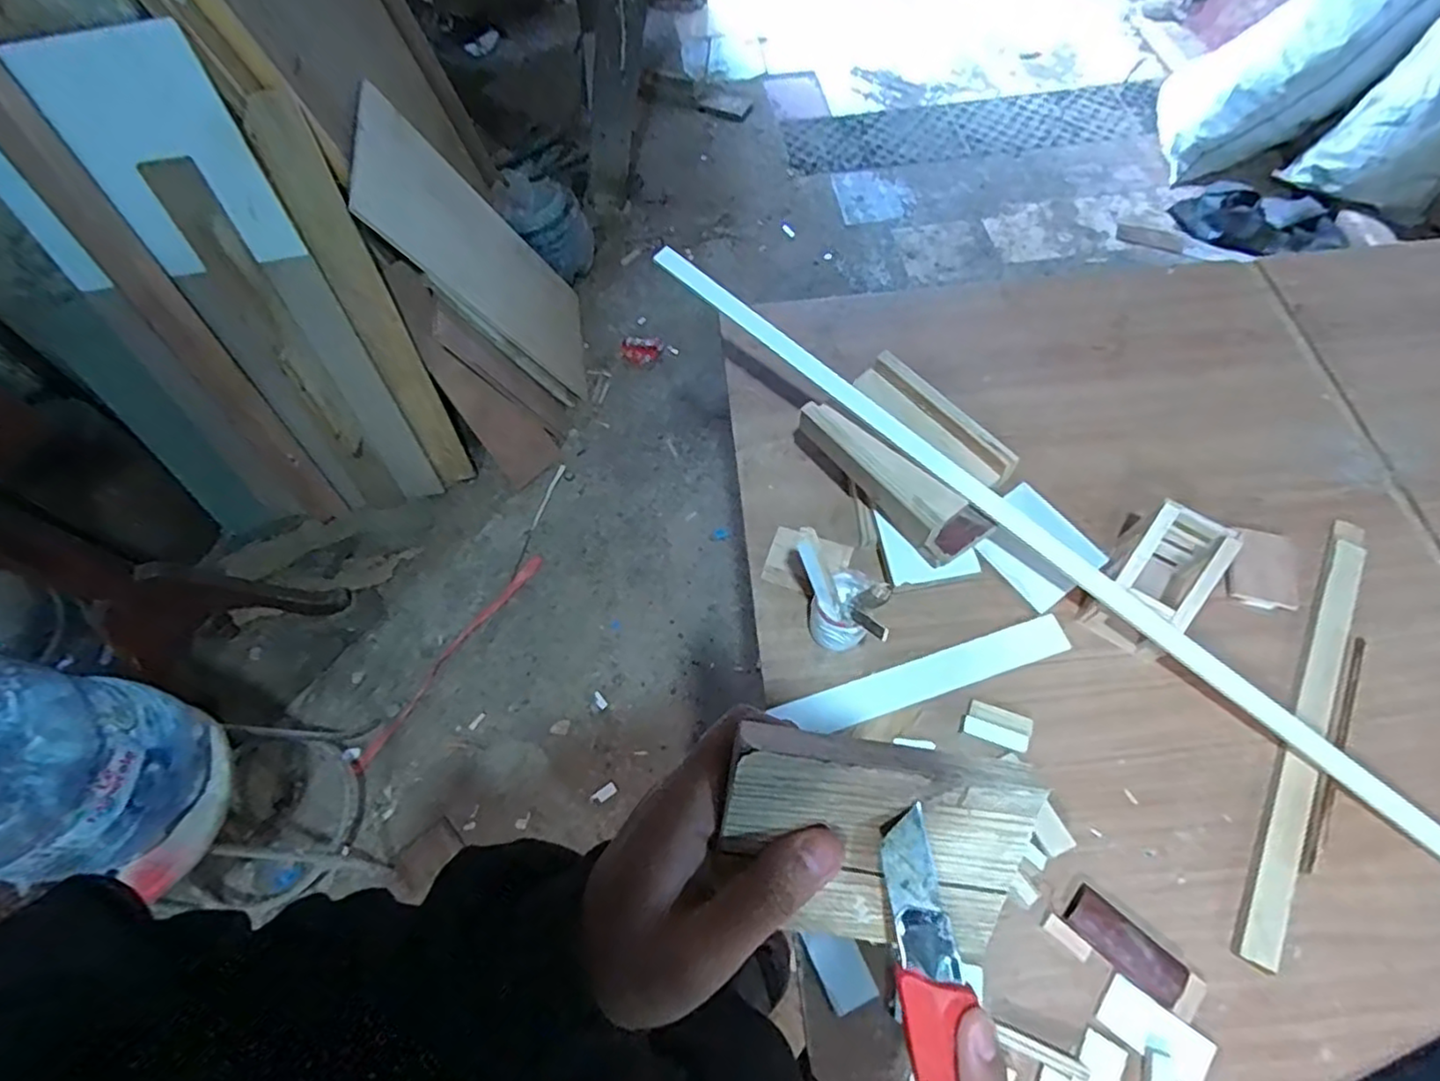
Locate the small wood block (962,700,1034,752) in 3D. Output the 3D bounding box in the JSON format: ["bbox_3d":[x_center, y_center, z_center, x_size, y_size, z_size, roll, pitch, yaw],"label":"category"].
[{"bbox_3d":[0.286,0.193,0.691,0.063,0.019,0.040,21,65,13],"label":"small wood block"}]

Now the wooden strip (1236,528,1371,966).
[{"bbox_3d":[0.605,0.180,0.684,0.032,0.016,0.503,28,67,16],"label":"wooden strip"}]

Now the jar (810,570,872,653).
[{"bbox_3d":[0.132,0.082,0.708,0.060,0.095,0.066,33,68,17],"label":"jar"}]

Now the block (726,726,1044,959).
[{"bbox_3d":[0.054,0.112,0.244,0.106,0.085,0.013,8,19,-1],"label":"block"}]

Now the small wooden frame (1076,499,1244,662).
[{"bbox_3d":[0.462,0.041,0.706,0.085,0.103,0.126,35,69,18],"label":"small wooden frame"}]

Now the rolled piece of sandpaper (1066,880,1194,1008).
[{"bbox_3d":[0.362,0.362,0.597,0.098,0.024,0.040,41,71,20],"label":"rolled piece of sandpaper"}]

